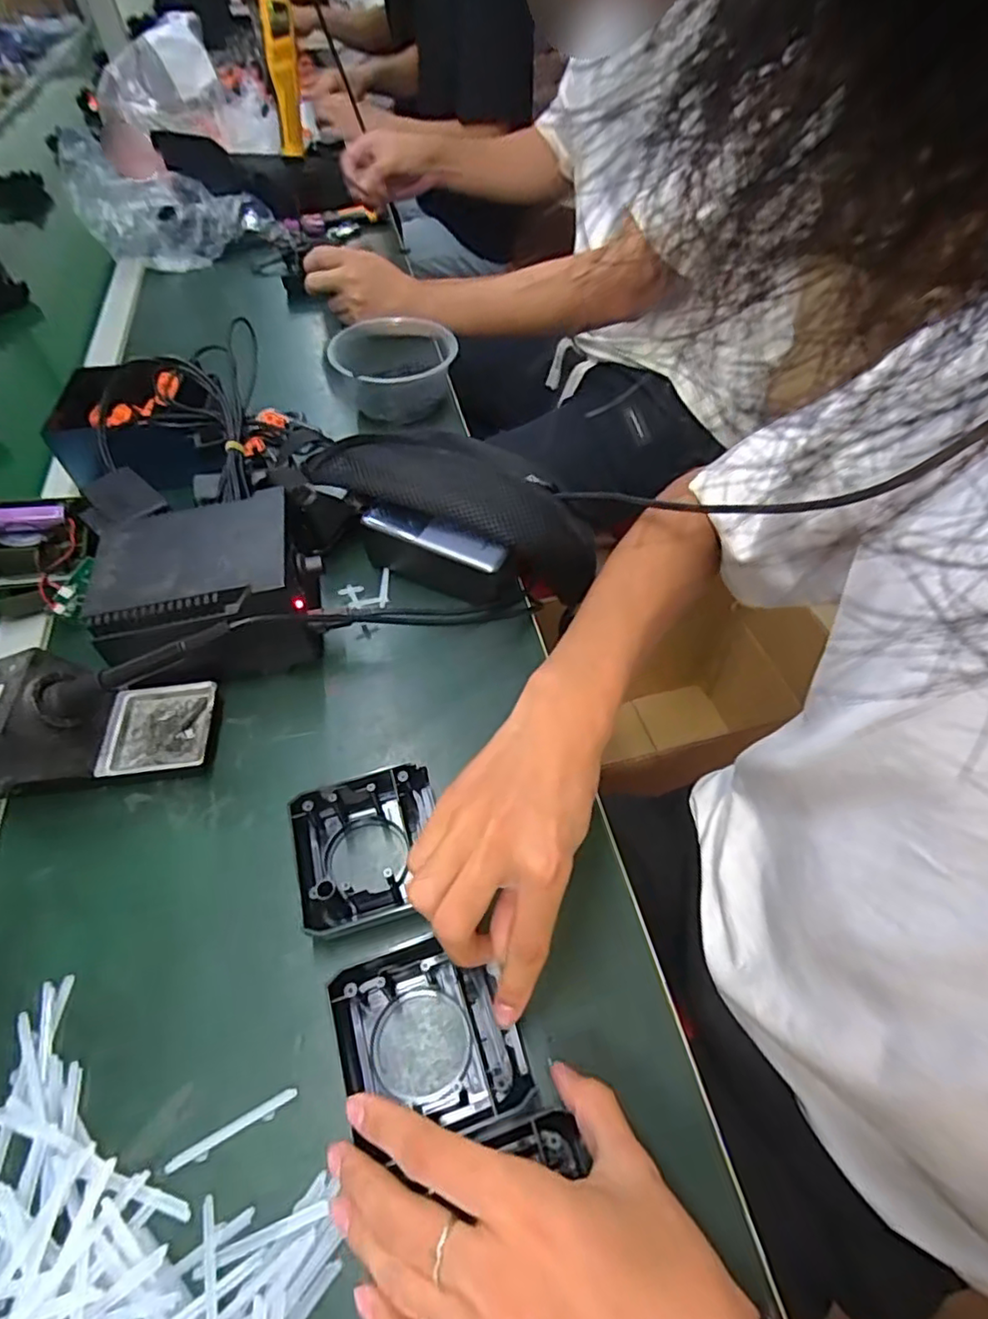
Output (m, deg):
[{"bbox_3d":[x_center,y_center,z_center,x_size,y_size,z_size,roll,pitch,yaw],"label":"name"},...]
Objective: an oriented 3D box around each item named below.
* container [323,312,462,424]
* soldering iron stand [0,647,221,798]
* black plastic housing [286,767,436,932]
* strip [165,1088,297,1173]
[{"bbox_3d":[-0.110,-0.320,0.703,0.135,0.065,0.139,-16,54,-10],"label":"container"},{"bbox_3d":[-0.283,0.041,0.427,0.163,0.076,0.067,-8,53,-3],"label":"soldering iron stand"},{"bbox_3d":[-0.077,0.113,0.390,0.088,0.033,0.081,-16,54,-10],"label":"black plastic housing"},{"bbox_3d":[-0.132,0.237,0.318,0.065,0.004,0.008,-24,55,-15],"label":"strip"}]

